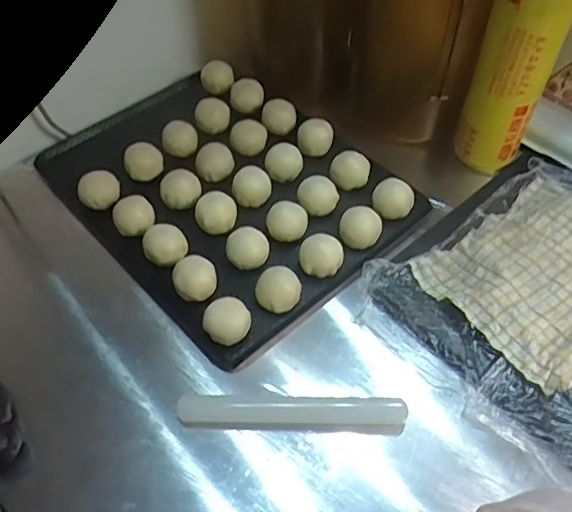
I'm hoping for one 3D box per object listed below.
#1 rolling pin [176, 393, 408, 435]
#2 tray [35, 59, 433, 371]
[{"bbox_3d":[0.006,0.155,0.566,0.221,0.022,0.030,1,51,2],"label":"rolling pin"},{"bbox_3d":[-0.097,-0.112,0.770,0.352,0.039,0.483,-38,60,-26],"label":"tray"}]

